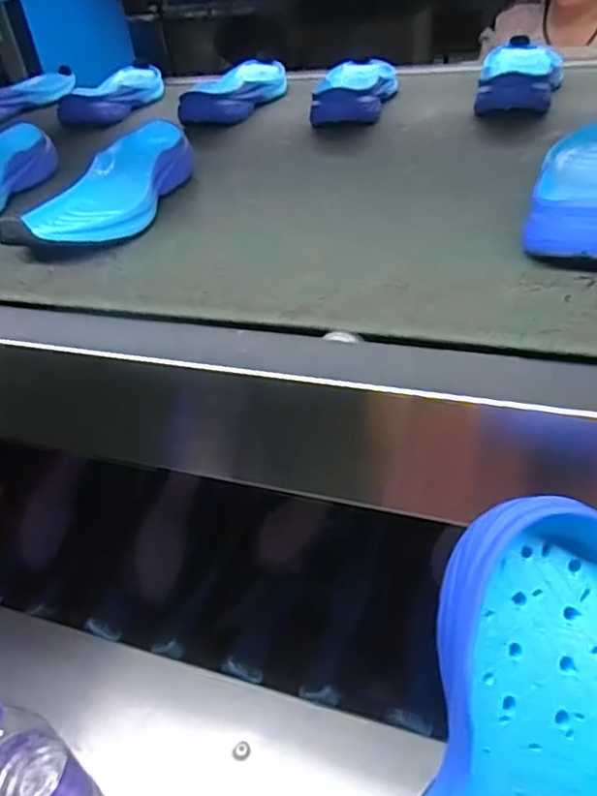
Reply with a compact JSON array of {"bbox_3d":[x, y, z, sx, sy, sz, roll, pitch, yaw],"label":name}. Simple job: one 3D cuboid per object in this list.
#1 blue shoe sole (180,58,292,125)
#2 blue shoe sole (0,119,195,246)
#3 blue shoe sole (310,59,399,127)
[{"bbox_3d":[-0.079,-0.443,0.877,0.095,0.039,0.274,8,41,19],"label":"blue shoe sole"},{"bbox_3d":[-0.173,-0.190,0.560,0.088,0.043,0.231,-5,39,15],"label":"blue shoe sole"},{"bbox_3d":[0.078,-0.406,0.802,0.097,0.040,0.252,1,39,11],"label":"blue shoe sole"}]

